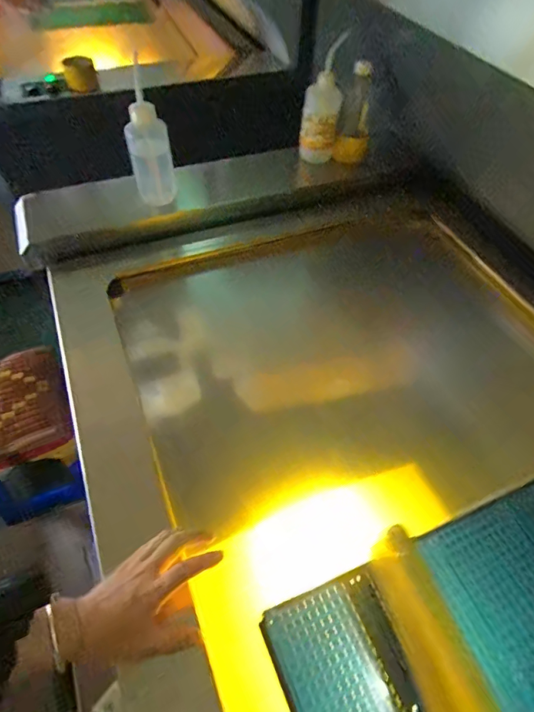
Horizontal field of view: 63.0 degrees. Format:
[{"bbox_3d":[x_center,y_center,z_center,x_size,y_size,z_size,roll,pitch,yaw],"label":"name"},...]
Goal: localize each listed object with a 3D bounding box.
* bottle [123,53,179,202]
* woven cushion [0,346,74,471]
[{"bbox_3d":[-0.218,-0.394,0.806,0.076,0.241,0.091,-10,54,-10],"label":"bottle"},{"bbox_3d":[-0.700,0.145,1.173,0.324,0.165,0.245,-18,55,-15],"label":"woven cushion"}]

